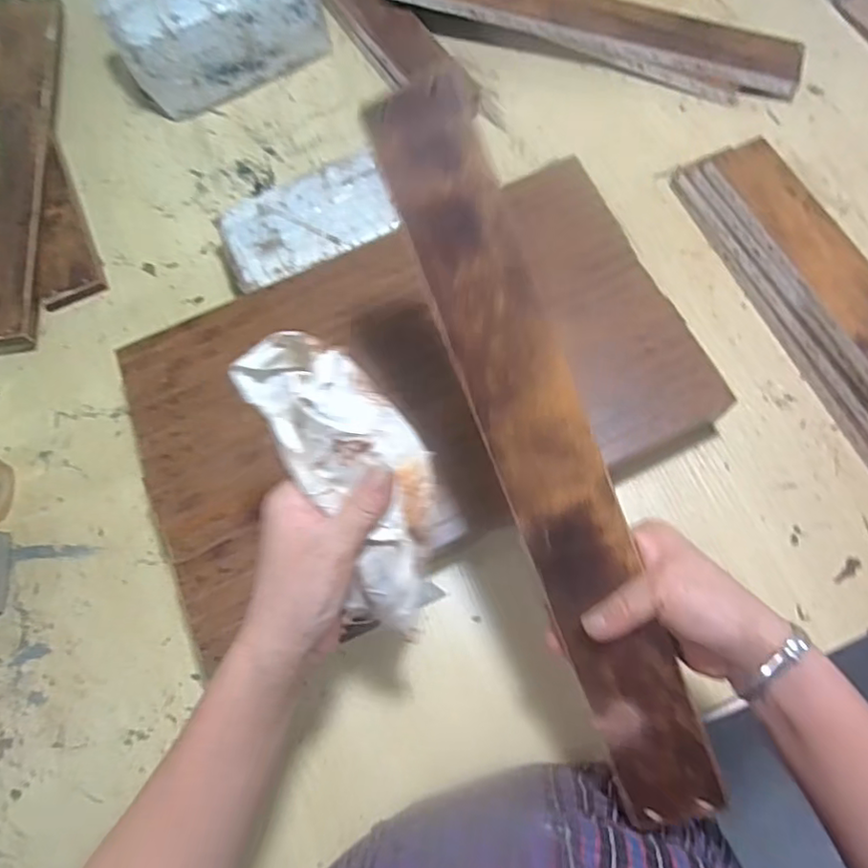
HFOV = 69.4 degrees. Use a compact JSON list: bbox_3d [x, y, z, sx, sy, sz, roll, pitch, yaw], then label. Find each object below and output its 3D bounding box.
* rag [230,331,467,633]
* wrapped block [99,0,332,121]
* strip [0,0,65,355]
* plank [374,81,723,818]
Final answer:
[{"bbox_3d":[-0.041,0.023,0.374,0.080,0.051,0.183,-31,110,-9],"label":"rag"},{"bbox_3d":[-0.236,-0.451,0.697,0.217,0.105,0.097,-25,72,-7],"label":"wrapped block"},{"bbox_3d":[-0.446,-0.296,0.675,0.059,0.025,0.448,-4,71,-10],"label":"strip"},{"bbox_3d":[0.069,0.022,0.367,0.060,0.008,0.452,-20,95,11],"label":"plank"}]

